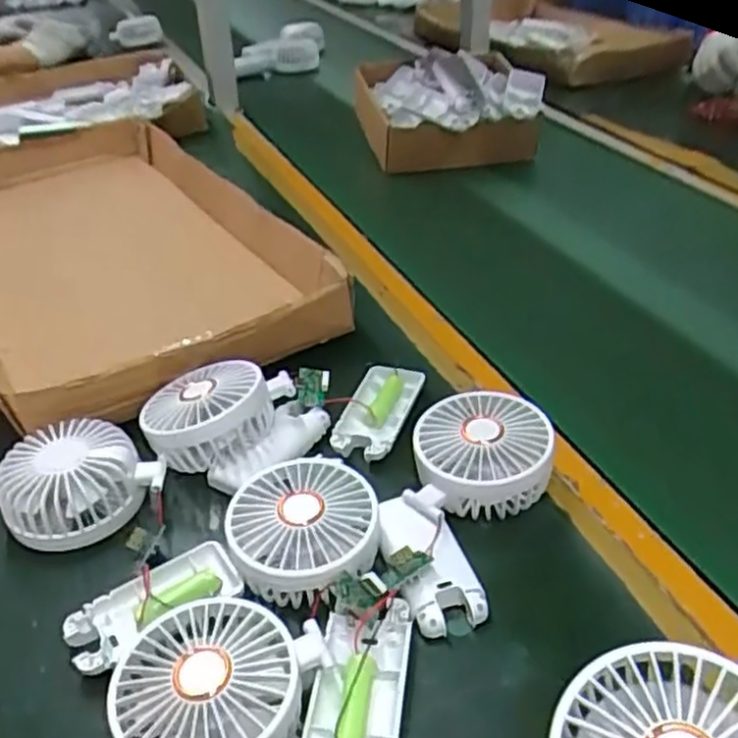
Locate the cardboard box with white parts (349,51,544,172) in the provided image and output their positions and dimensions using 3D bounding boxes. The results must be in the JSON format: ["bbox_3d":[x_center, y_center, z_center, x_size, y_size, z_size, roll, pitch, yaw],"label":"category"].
[{"bbox_3d":[0.101,-0.336,0.953,0.220,0.116,0.154,-6,37,-3],"label":"cardboard box with white parts"}]

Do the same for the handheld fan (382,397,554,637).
[{"bbox_3d":[0.055,0.079,0.442,0.085,0.039,0.165,14,53,22],"label":"handheld fan"}]

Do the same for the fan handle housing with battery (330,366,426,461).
[{"bbox_3d":[0.007,0.032,0.535,0.042,0.018,0.092,10,39,17],"label":"fan handle housing with battery"}]

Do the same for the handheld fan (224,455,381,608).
[{"bbox_3d":[-0.036,0.091,0.424,0.082,0.032,0.086,-1,37,4],"label":"handheld fan"}]

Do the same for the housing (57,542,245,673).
[{"bbox_3d":[-0.120,0.133,0.409,0.094,0.017,0.041,-26,42,-27],"label":"housing"}]

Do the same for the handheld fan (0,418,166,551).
[{"bbox_3d":[-0.188,0.072,0.469,0.090,0.045,0.079,-32,45,-32],"label":"handheld fan"}]

